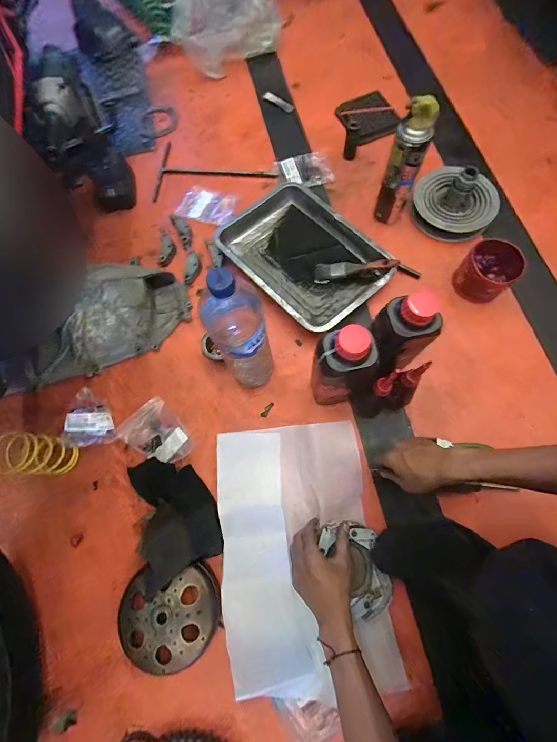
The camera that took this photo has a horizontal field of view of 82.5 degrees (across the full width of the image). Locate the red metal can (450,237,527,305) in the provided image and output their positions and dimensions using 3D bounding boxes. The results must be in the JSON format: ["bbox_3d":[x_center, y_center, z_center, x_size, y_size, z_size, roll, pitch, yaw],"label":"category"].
[{"bbox_3d":[0.426,-0.204,0.648,0.096,0.081,0.098,-1,72,2],"label":"red metal can"}]

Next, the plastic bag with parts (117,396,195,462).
[{"bbox_3d":[-0.228,0.121,0.605,0.132,0.018,0.093,38,78,13],"label":"plastic bag with parts"}]

